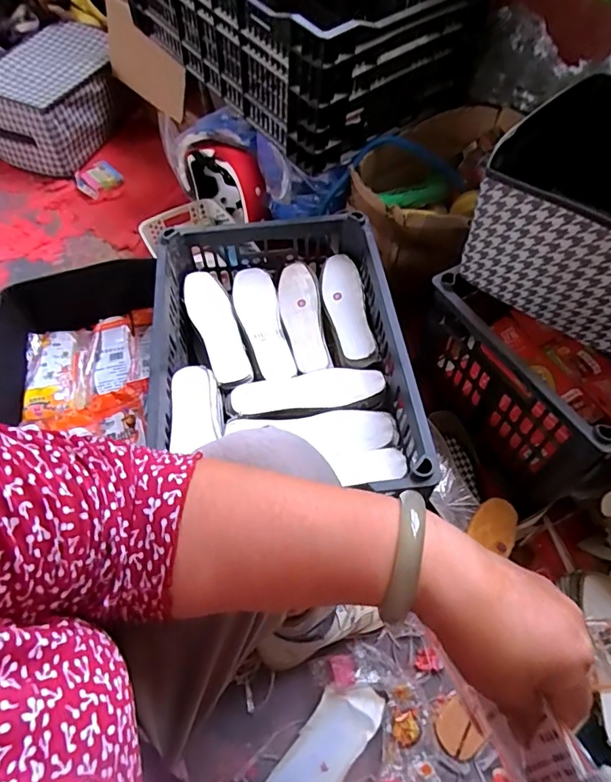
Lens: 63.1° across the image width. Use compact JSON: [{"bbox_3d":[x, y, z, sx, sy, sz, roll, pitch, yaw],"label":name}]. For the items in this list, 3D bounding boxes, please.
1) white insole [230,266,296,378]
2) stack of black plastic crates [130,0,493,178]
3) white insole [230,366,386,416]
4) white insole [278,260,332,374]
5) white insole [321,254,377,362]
[{"bbox_3d":[-0.073,-0.113,0.807,0.070,0.011,0.228,-13,61,-4],"label":"white insole"},{"bbox_3d":[-0.030,-0.753,0.951,0.427,0.247,0.654,-37,65,-17],"label":"stack of black plastic crates"},{"bbox_3d":[0.002,-0.002,0.734,0.220,0.024,0.068,-6,60,0],"label":"white insole"},{"bbox_3d":[-0.007,-0.122,0.820,0.064,0.018,0.218,-9,60,-2],"label":"white insole"},{"bbox_3d":[0.066,-0.139,0.805,0.063,0.014,0.211,-7,60,-1],"label":"white insole"}]

